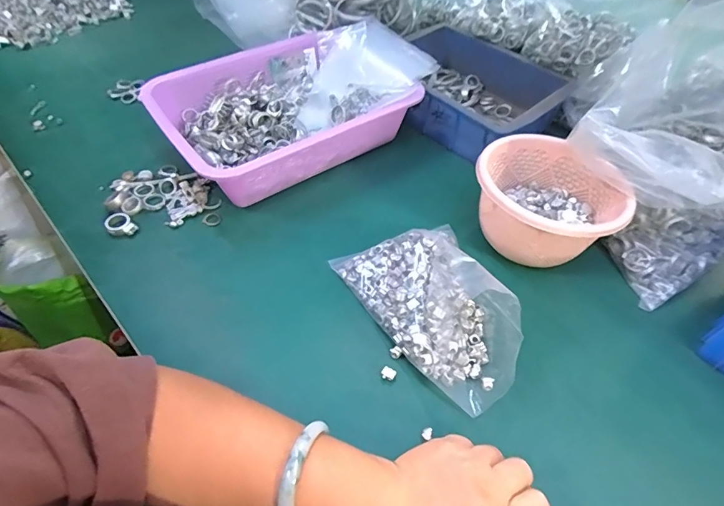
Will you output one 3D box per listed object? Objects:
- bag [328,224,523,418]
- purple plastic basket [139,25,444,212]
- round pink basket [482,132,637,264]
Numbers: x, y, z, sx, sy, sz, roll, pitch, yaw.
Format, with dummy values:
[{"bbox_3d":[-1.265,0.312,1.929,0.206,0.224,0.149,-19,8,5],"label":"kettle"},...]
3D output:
[{"bbox_3d":[0.077,0.047,0.406,0.120,0.041,0.190,-27,58,-21],"label":"bag"},{"bbox_3d":[-0.084,-0.188,0.553,0.331,0.096,0.221,-31,57,-23],"label":"purple plastic basket"},{"bbox_3d":[0.190,-0.045,0.449,0.141,0.093,0.132,1,52,-1],"label":"round pink basket"}]

